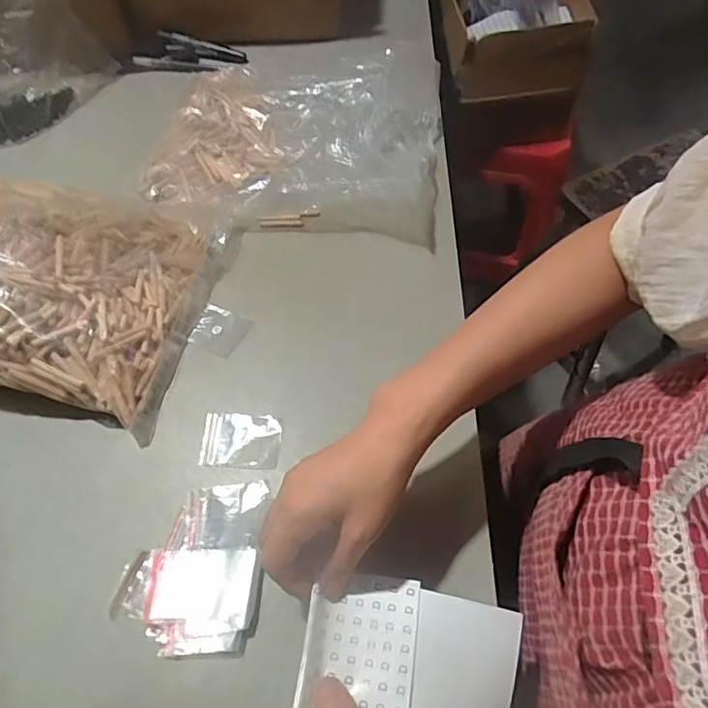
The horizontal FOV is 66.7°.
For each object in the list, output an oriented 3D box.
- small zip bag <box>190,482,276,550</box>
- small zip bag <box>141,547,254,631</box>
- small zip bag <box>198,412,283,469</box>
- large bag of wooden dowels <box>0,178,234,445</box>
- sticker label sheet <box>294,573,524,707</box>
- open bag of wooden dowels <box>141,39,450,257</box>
[{"bbox_3d":[-0.105,0.135,0.452,0.066,0.004,0.054,-6,54,-2],"label":"small zip bag"},{"bbox_3d":[-0.119,0.180,0.419,0.083,0.004,0.057,-2,52,5],"label":"small zip bag"},{"bbox_3d":[-0.103,0.078,0.488,0.072,0.009,0.050,2,63,1],"label":"small zip bag"},{"bbox_3d":[-0.326,-0.080,0.526,0.342,0.079,0.258,6,58,2],"label":"large bag of wooden dowels"},{"bbox_3d":[0.037,0.213,0.353,0.141,0.036,0.116,8,58,4],"label":"sticker label sheet"},{"bbox_3d":[-0.077,-0.273,0.650,0.357,0.084,0.282,6,58,3],"label":"open bag of wooden dowels"}]

